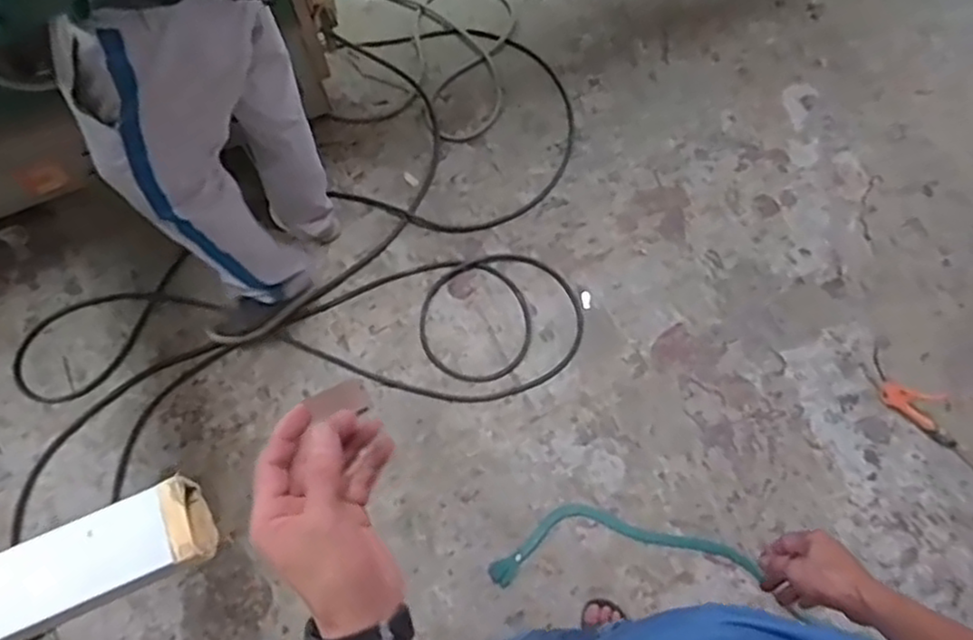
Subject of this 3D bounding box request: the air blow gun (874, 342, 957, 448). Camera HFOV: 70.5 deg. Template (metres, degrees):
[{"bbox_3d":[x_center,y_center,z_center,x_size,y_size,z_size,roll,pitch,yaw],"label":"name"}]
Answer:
[{"bbox_3d":[0.931,0.170,1.509,0.238,0.027,0.099,40,75,17],"label":"air blow gun"}]

